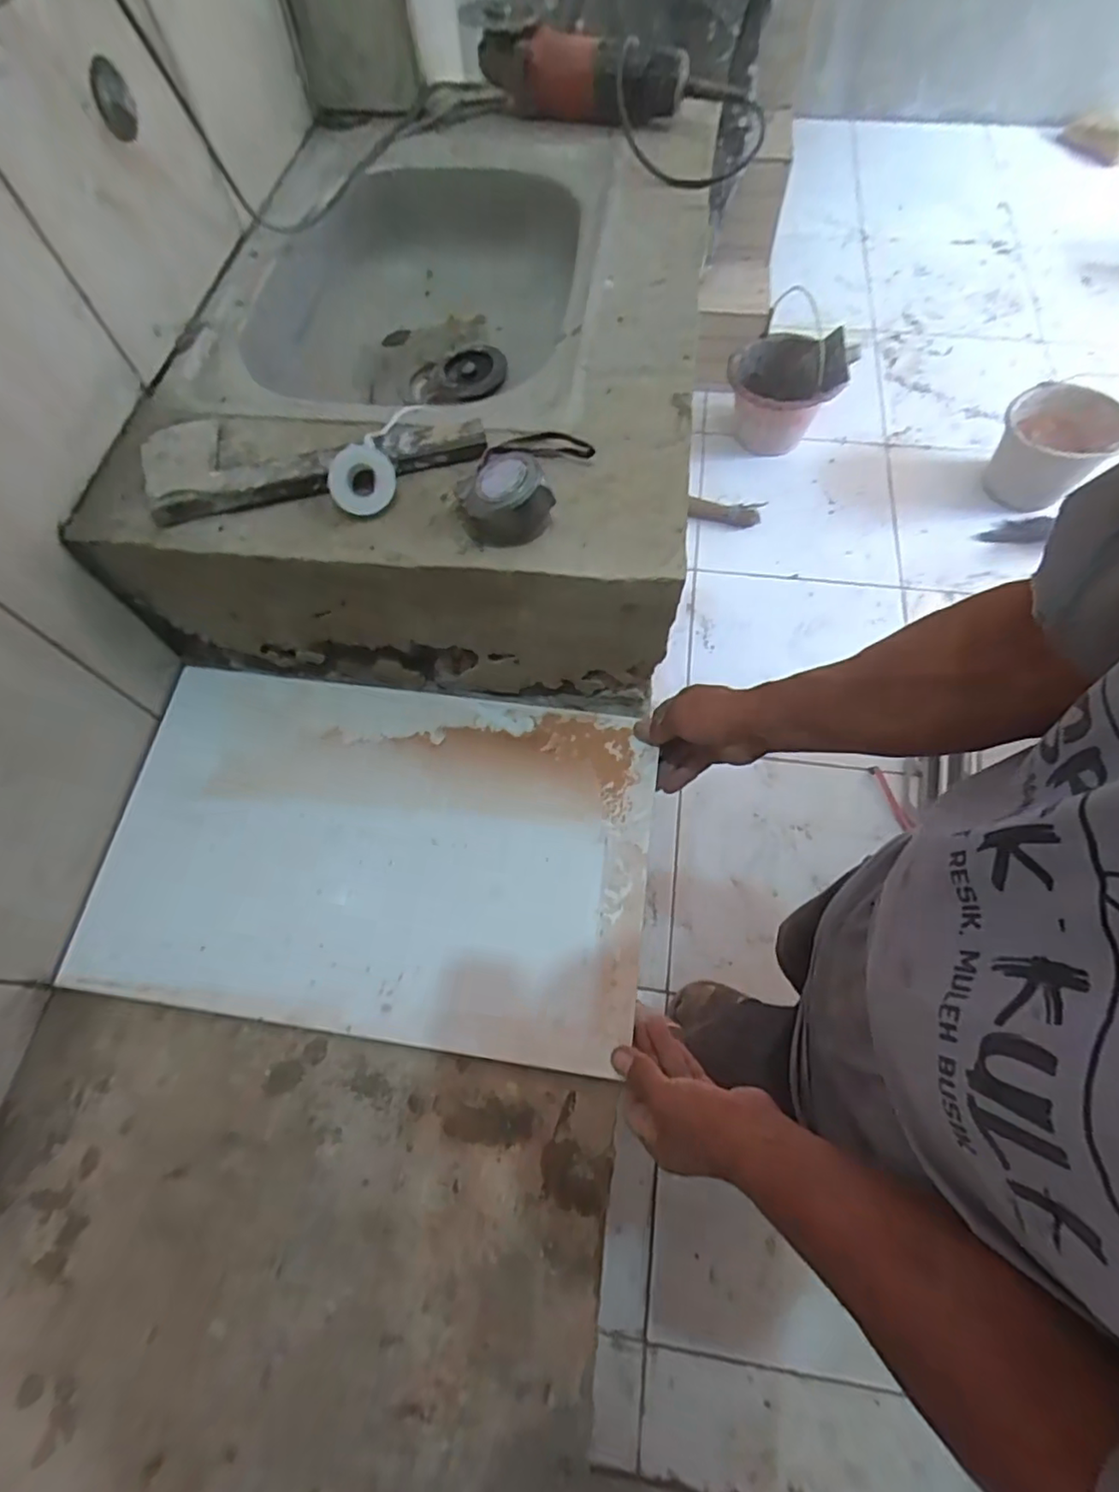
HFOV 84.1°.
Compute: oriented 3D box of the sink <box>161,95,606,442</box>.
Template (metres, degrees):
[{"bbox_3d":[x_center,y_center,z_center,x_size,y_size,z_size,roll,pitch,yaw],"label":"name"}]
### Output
[{"bbox_3d":[-0.145,-0.520,0.724,0.381,0.163,0.567,5,66,4],"label":"sink"}]

